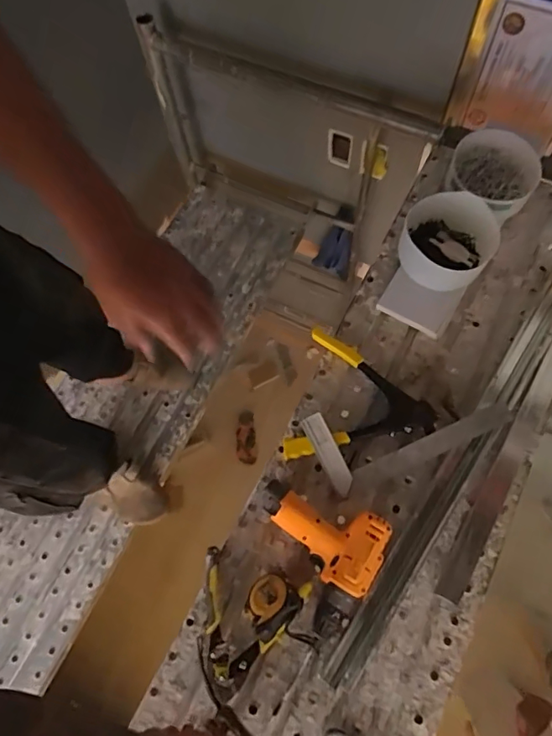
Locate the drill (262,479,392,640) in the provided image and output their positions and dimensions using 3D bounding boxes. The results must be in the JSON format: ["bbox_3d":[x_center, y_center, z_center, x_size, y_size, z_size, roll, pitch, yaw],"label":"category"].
[{"bbox_3d":[0.054,0.286,0.735,0.188,0.053,0.174,18,70,10],"label":"drill"}]

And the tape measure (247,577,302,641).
[{"bbox_3d":[-0.004,0.342,0.706,0.074,0.042,0.077,-48,45,-12],"label":"tape measure"}]

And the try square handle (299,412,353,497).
[{"bbox_3d":[0.083,0.138,0.788,0.036,0.019,0.134,-26,85,-7],"label":"try square handle"}]

